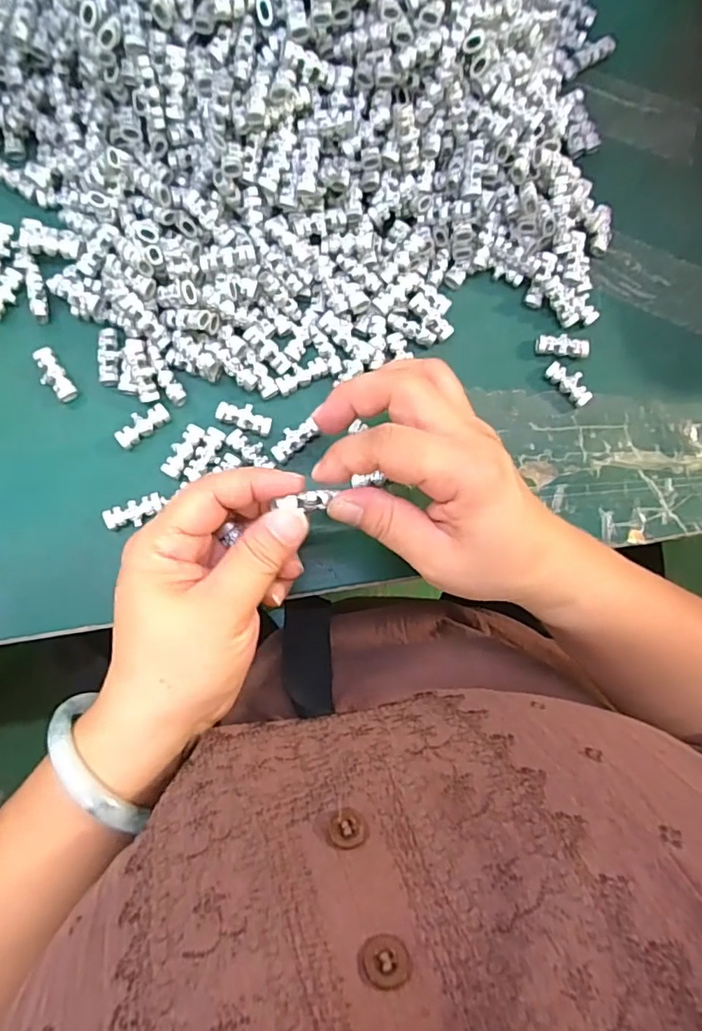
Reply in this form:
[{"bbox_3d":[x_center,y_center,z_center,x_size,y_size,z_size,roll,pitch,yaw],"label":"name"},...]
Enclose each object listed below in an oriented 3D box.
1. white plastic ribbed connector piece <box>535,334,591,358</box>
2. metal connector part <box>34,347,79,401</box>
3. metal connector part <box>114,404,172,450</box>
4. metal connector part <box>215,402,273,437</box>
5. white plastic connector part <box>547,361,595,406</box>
[{"bbox_3d":[0.126,-0.101,0.329,0.030,0.006,0.012,9,82,-5],"label":"white plastic ribbed connector piece"},{"bbox_3d":[-0.160,-0.075,0.300,0.012,0.007,0.030,-31,87,-9],"label":"metal connector part"},{"bbox_3d":[-0.112,-0.049,0.300,0.030,0.004,0.013,-35,87,-9],"label":"metal connector part"},{"bbox_3d":[-0.058,-0.054,0.306,0.029,0.005,0.013,16,82,-4],"label":"metal connector part"},{"bbox_3d":[0.129,-0.078,0.327,0.030,0.005,0.014,42,81,0],"label":"white plastic connector part"}]

